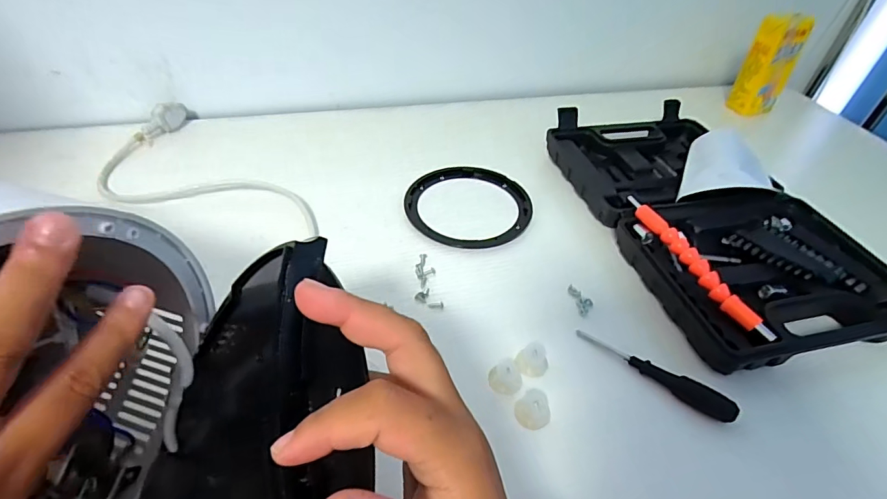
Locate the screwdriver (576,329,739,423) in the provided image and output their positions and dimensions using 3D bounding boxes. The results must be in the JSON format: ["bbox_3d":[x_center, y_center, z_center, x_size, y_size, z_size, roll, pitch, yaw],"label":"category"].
[{"bbox_3d":[0.157,0.088,0.344,0.115,0.017,0.013,33,49,27],"label":"screwdriver"}]

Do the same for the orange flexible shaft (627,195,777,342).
[{"bbox_3d":[0.209,0.009,0.389,0.014,0.020,0.161,-12,45,-18],"label":"orange flexible shaft"}]

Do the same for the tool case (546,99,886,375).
[{"bbox_3d":[0.259,-0.047,0.468,0.215,0.050,0.353,-7,44,-13],"label":"tool case"}]

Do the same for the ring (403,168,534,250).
[{"bbox_3d":[0.026,-0.049,0.485,0.127,0.007,0.132,3,43,-2],"label":"ring"}]

